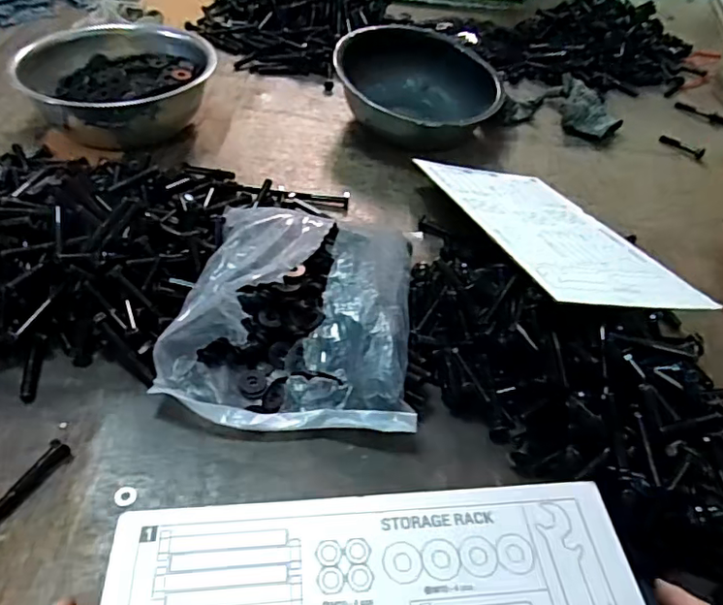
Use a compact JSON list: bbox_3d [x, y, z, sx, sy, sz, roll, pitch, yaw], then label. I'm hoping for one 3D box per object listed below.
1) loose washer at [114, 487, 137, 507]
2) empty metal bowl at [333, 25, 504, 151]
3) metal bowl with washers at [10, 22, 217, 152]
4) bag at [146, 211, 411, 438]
[{"bbox_3d":[-0.173,0.142,0.415,0.015,0.004,0.016,-20,50,-24],"label":"loose washer"},{"bbox_3d":[0.081,-0.309,0.825,0.233,0.098,0.193,13,45,7],"label":"empty metal bowl"},{"bbox_3d":[-0.314,-0.294,0.755,0.221,0.104,0.184,6,45,-1],"label":"metal bowl with washers"},{"bbox_3d":[-0.054,-0.004,0.519,0.214,0.076,0.238,6,45,0],"label":"bag"}]

